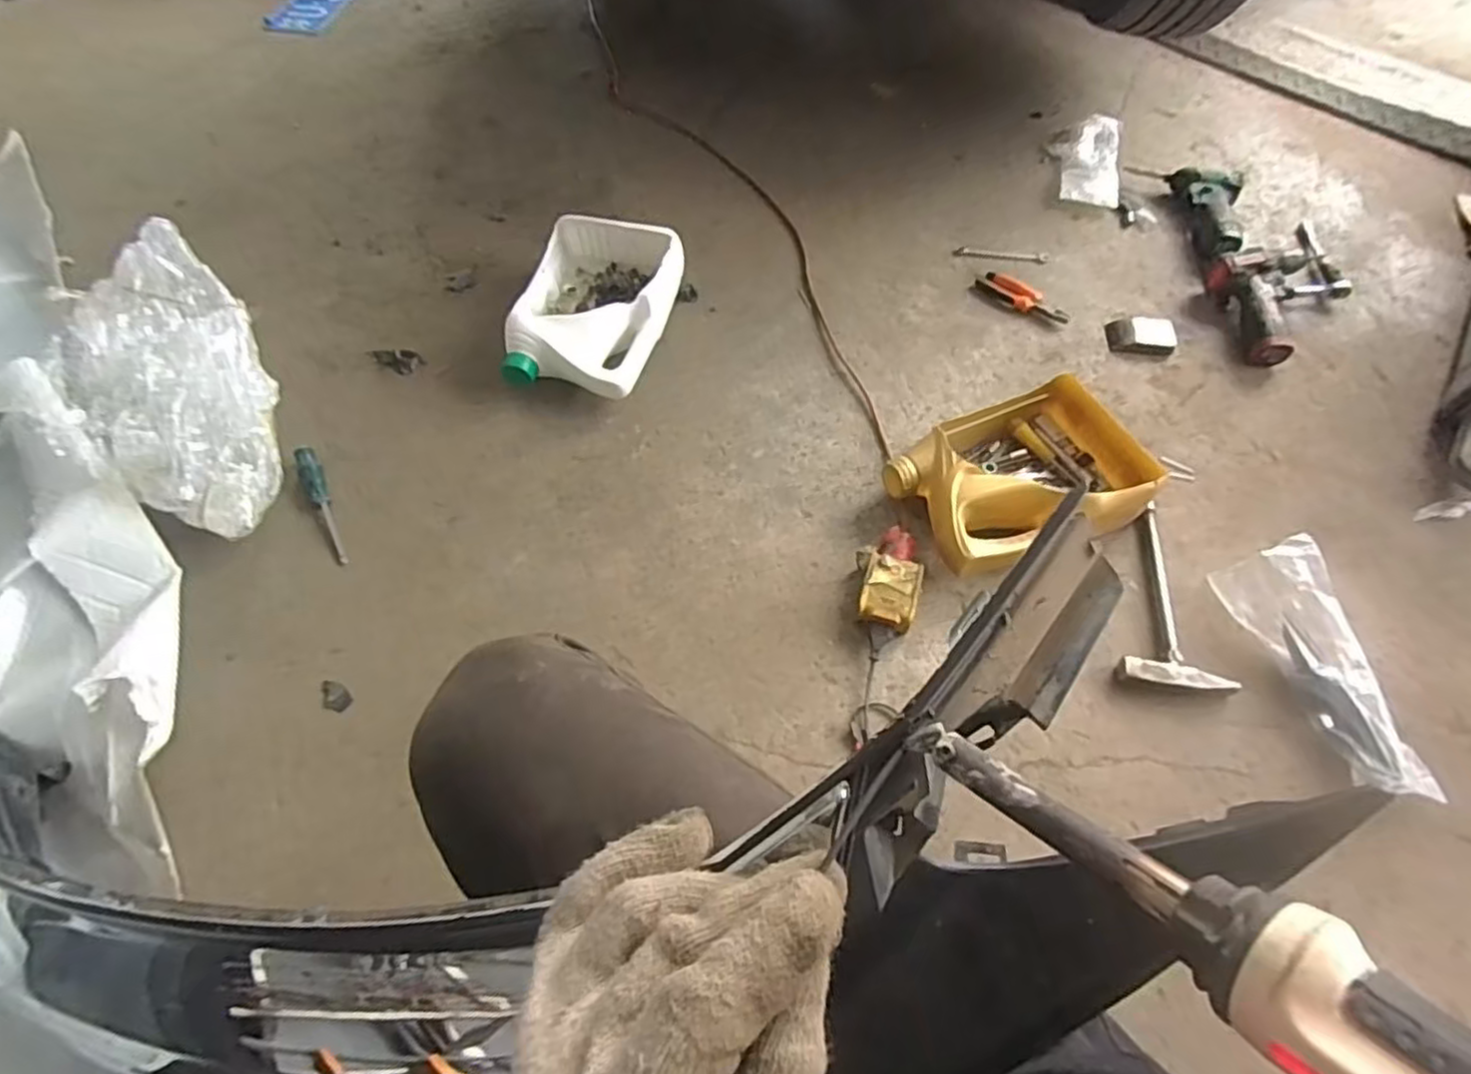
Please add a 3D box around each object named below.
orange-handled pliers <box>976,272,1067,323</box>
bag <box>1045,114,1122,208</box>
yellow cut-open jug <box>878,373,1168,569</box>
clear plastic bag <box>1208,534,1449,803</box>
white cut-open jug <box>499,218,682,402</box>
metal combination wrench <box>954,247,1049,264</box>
[{"bbox_3d":[0.459,-0.386,1.147,0.052,0.021,0.157,-41,68,-20],"label":"orange-handled pliers"},{"bbox_3d":[0.646,-0.703,1.326,0.126,0.025,0.254,13,61,7],"label":"bag"},{"bbox_3d":[0.365,-0.069,0.924,0.287,0.094,0.222,-28,64,-14],"label":"yellow cut-open jug"},{"bbox_3d":[0.659,0.145,0.798,0.081,0.086,0.286,-11,61,-6],"label":"clear plastic bag"},{"bbox_3d":[-0.216,-0.352,1.088,0.225,0.092,0.306,12,61,7],"label":"white cut-open jug"},{"bbox_3d":[0.452,-0.479,1.211,0.159,0.007,0.025,4,61,2],"label":"metal combination wrench"}]

